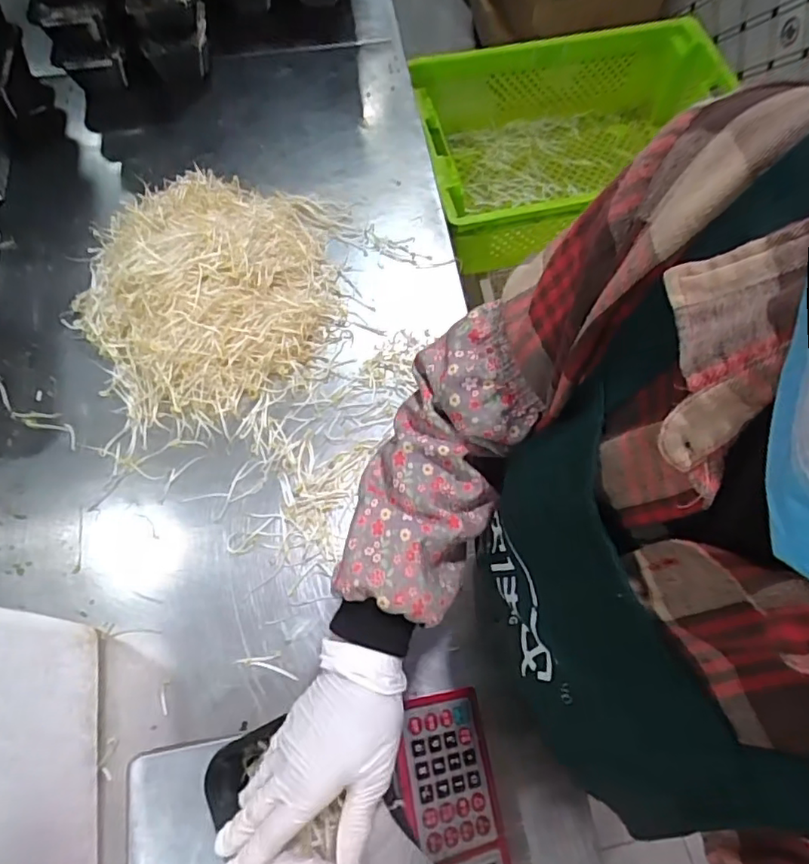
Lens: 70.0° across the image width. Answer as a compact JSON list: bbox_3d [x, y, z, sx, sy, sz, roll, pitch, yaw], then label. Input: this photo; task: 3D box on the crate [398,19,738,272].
[{"bbox_3d":[0.337,-0.574,1.154,0.648,0.196,0.404,-17,69,-5],"label":"crate"}]

